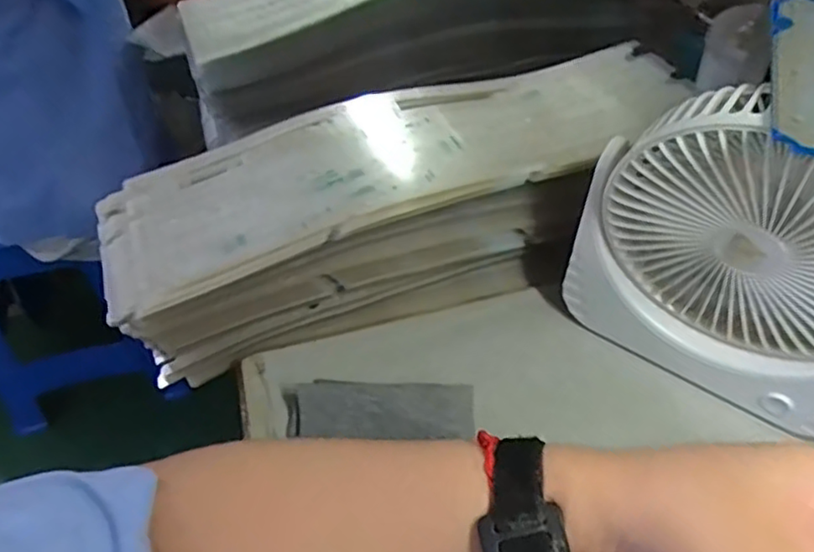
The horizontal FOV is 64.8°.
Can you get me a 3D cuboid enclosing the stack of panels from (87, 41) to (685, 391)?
[{"bbox_3d":[0.001,-0.060,0.485,0.433,0.105,0.130,-20,50,-15],"label":"stack of panels"}]

